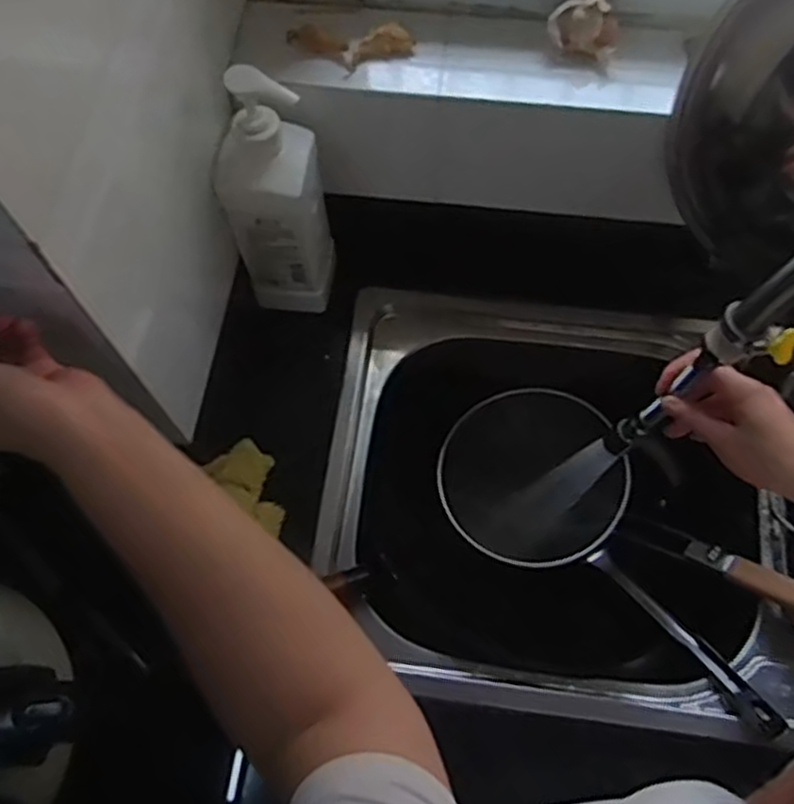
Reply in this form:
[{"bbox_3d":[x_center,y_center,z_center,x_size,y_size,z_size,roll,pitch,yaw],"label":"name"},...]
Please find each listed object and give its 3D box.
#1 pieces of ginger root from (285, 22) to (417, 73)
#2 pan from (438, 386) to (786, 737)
[{"bbox_3d":[-0.039,-0.315,0.663,0.106,0.028,0.037,7,67,5],"label":"pieces of ginger root"},{"bbox_3d":[0.214,0.151,0.796,0.205,0.082,0.425,-29,48,-10],"label":"pan"}]

